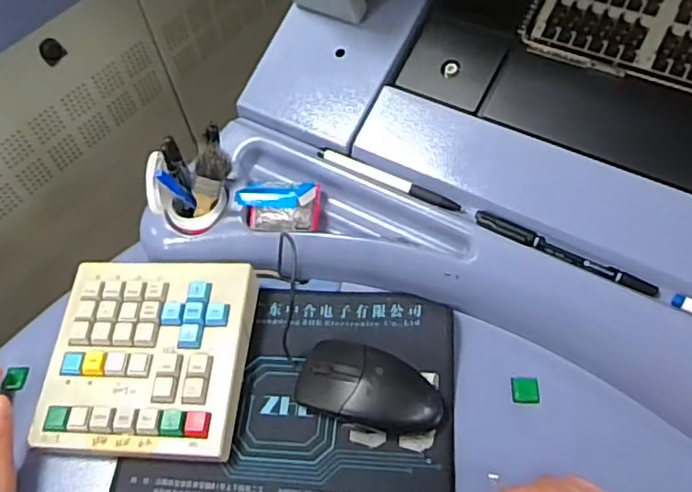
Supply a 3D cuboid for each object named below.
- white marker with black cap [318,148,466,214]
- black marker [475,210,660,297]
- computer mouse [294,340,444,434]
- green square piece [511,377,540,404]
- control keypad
[{"bbox_3d":[0.036,-0.057,0.517,0.139,0.007,0.011,26,62,20],"label":"white marker with black cap"},{"bbox_3d":[0.165,0.005,0.464,0.141,0.007,0.012,26,61,20],"label":"black marker"},{"bbox_3d":[0.017,0.110,0.465,0.110,0.032,0.055,19,59,16],"label":"computer mouse"},{"bbox_3d":[0.143,0.115,0.483,0.020,0.007,0.019,-1,56,4],"label":"green square piece"},{"bbox_3d":[-0.162,0.086,0.494,0.158,0.029,0.158,2,56,6],"label":"control keypad"}]

